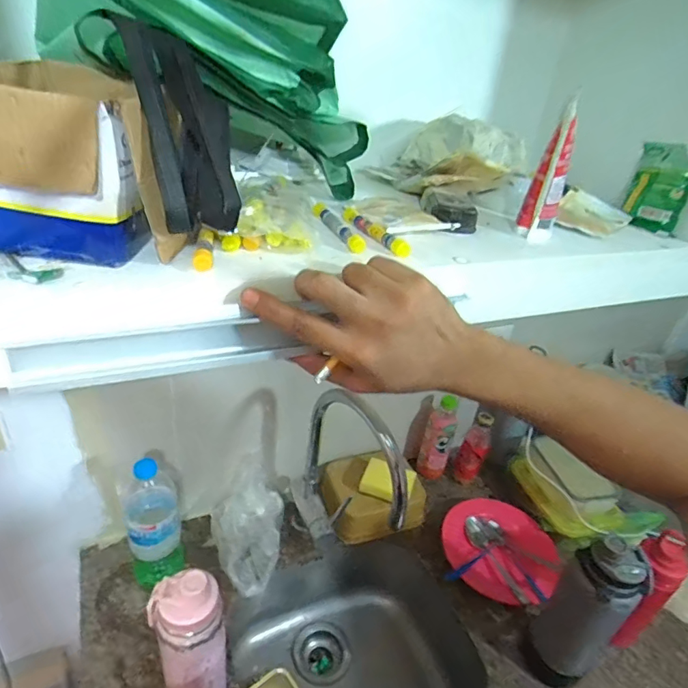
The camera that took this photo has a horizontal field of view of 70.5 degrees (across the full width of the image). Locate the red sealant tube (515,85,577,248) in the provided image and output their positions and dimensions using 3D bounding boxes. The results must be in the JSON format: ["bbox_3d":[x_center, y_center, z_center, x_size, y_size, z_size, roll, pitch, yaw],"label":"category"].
[{"bbox_3d":[0.208,-0.169,0.491,0.035,0.134,0.030,18,34,17],"label":"red sealant tube"}]

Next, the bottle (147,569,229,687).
[{"bbox_3d":[-0.191,0.392,0.616,0.084,0.263,0.072,-7,35,-21],"label":"bottle"}]

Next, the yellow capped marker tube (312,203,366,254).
[{"bbox_3d":[-0.007,-0.112,0.460,0.012,0.011,0.107,-9,36,-23],"label":"yellow capped marker tube"}]

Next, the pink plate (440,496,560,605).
[{"bbox_3d":[0.292,0.388,0.933,0.202,0.052,0.217,5,32,-3],"label":"pink plate"}]

